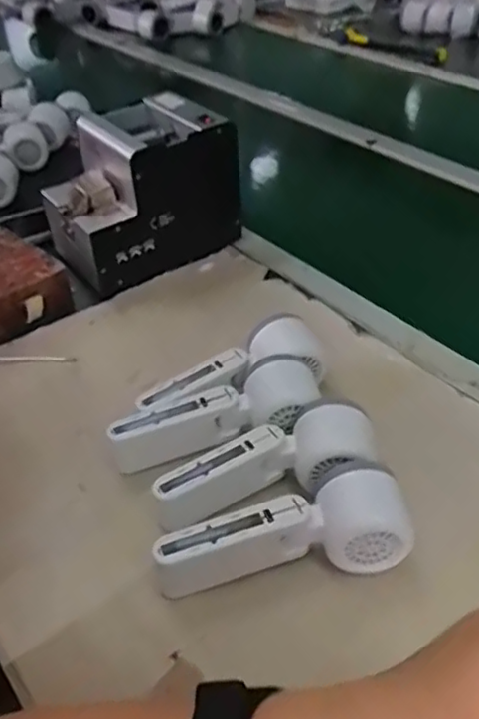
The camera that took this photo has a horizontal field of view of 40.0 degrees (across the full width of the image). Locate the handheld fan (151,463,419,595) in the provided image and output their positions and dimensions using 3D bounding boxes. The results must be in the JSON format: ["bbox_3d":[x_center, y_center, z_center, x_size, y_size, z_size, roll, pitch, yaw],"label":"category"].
[{"bbox_3d":[0.028,0.117,0.444,0.165,0.066,0.058,-7,42,-5],"label":"handheld fan"}]

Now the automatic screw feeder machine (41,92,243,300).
[{"bbox_3d":[-0.110,-0.188,0.733,0.190,0.148,0.133,-24,46,-23],"label":"automatic screw feeder machine"}]

